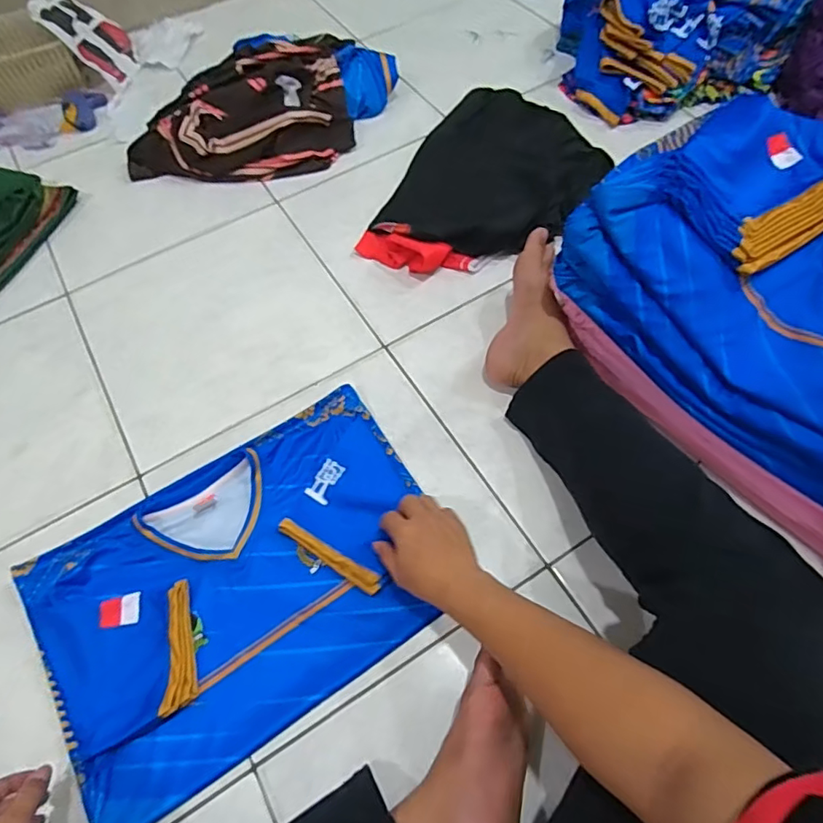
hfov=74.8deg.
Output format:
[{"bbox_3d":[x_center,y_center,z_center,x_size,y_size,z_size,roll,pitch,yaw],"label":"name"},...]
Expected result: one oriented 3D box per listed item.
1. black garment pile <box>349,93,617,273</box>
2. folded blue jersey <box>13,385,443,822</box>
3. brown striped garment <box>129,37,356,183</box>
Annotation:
[{"bbox_3d":[0.153,-0.419,0.991,0.326,0.049,0.478,21,63,15],"label":"black garment pile"},{"bbox_3d":[-0.201,0.211,0.668,0.474,0.029,0.334,-31,63,-14],"label":"folded blue jersey"},{"bbox_3d":[-0.338,-0.620,1.095,0.437,0.085,0.363,1,60,4],"label":"brown striped garment"}]

